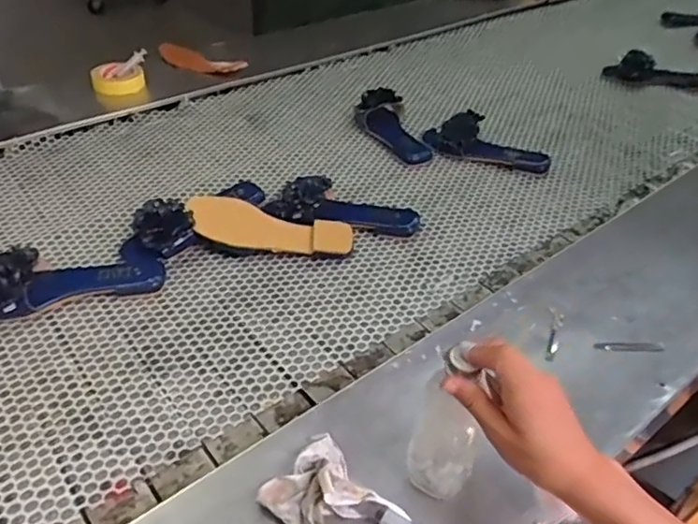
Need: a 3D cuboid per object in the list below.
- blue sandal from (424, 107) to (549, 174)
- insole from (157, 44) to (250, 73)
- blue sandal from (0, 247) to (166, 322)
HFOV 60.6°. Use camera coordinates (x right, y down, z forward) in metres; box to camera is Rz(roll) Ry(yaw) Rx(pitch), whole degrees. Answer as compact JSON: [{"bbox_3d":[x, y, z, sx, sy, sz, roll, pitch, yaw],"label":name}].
[{"bbox_3d":[0.274,-0.243,1.184,0.246,0.060,0.110,15,40,17],"label":"blue sandal"},{"bbox_3d":[-0.351,-0.475,1.428,0.231,0.053,0.054,17,41,19],"label":"insole"},{"bbox_3d":[-0.397,0.014,0.831,0.254,0.075,0.105,-14,41,-18],"label":"blue sandal"}]

